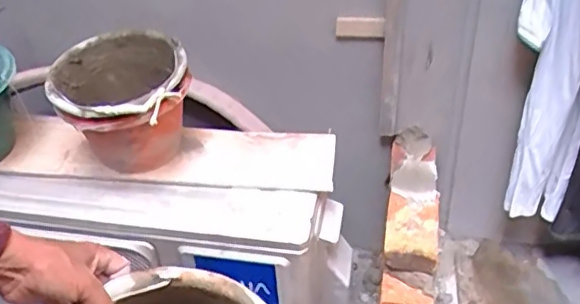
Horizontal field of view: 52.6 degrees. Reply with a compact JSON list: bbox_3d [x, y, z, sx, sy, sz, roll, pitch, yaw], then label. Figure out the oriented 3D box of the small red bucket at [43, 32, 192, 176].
[{"bbox_3d":[-0.299,-0.069,1.087,0.235,0.206,0.248,-19,41,-18],"label":"small red bucket"}]

